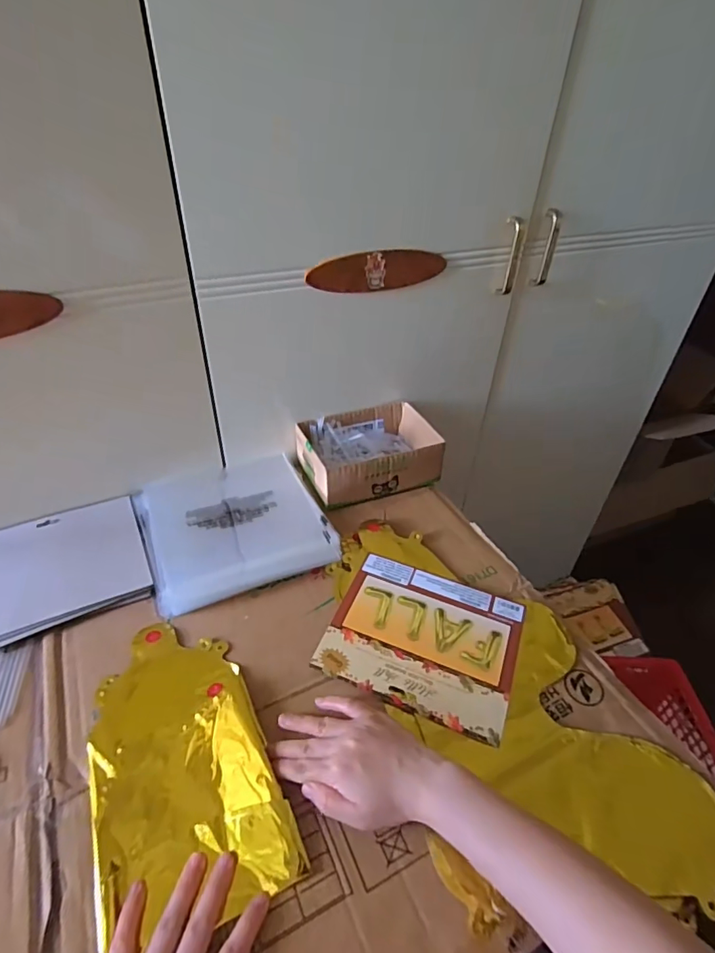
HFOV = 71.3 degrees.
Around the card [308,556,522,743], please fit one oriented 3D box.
[{"bbox_3d":[0.072,0.166,0.528,0.188,0.005,0.163,17,43,16],"label":"card"}]

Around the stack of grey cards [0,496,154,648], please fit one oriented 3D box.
[{"bbox_3d":[-0.354,0.104,0.575,0.201,0.013,0.169,-18,45,-22],"label":"stack of grey cards"}]

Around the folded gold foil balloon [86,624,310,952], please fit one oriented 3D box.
[{"bbox_3d":[-0.161,0.240,0.441,0.142,0.021,0.253,-17,45,-21],"label":"folded gold foil balloon"}]

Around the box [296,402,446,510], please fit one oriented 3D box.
[{"bbox_3d":[0.016,-0.039,0.731,0.188,0.056,0.139,-14,44,-18],"label":"box"}]

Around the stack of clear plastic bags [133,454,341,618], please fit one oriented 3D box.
[{"bbox_3d":[-0.159,0.054,0.645,0.216,0.015,0.221,-14,44,-19],"label":"stack of clear plastic bags"}]

